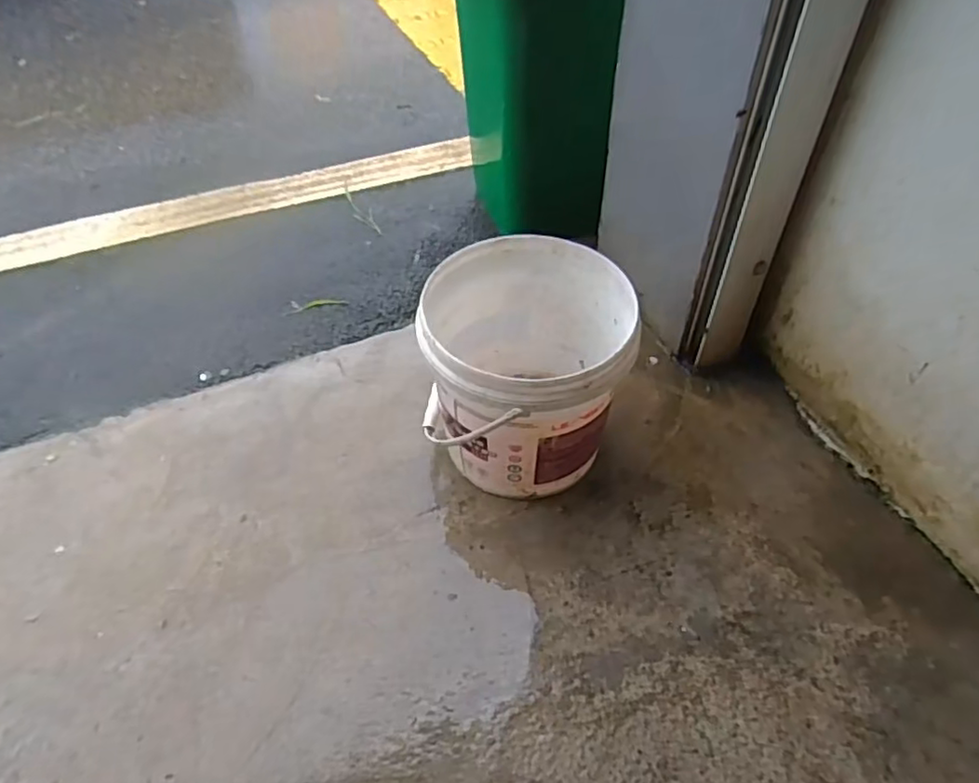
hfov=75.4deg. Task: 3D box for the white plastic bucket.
[{"bbox_3d":[0.049,-0.015,0.846,0.253,0.267,0.265,-1,48,2],"label":"white plastic bucket"}]

